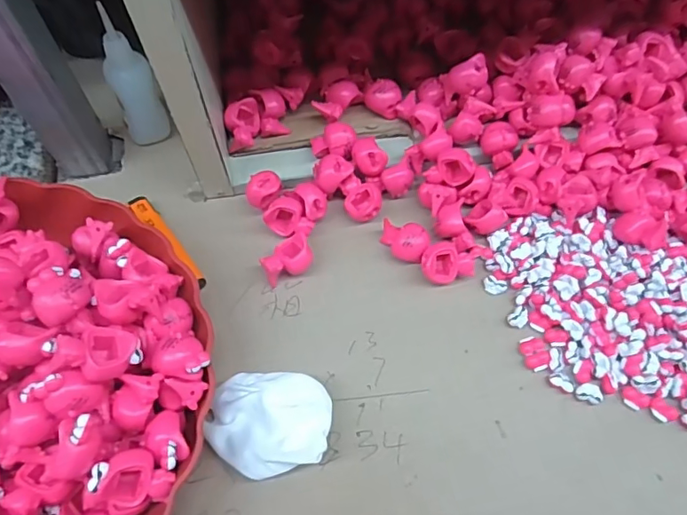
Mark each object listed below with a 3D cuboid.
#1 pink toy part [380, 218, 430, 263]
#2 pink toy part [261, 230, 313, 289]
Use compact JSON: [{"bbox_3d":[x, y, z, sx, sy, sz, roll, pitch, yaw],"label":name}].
[{"bbox_3d":[0.040,-0.011,0.345,0.031,0.017,0.024,12,63,6],"label":"pink toy part"},{"bbox_3d":[-0.036,0.001,0.340,0.033,0.017,0.024,-22,65,-11],"label":"pink toy part"}]

